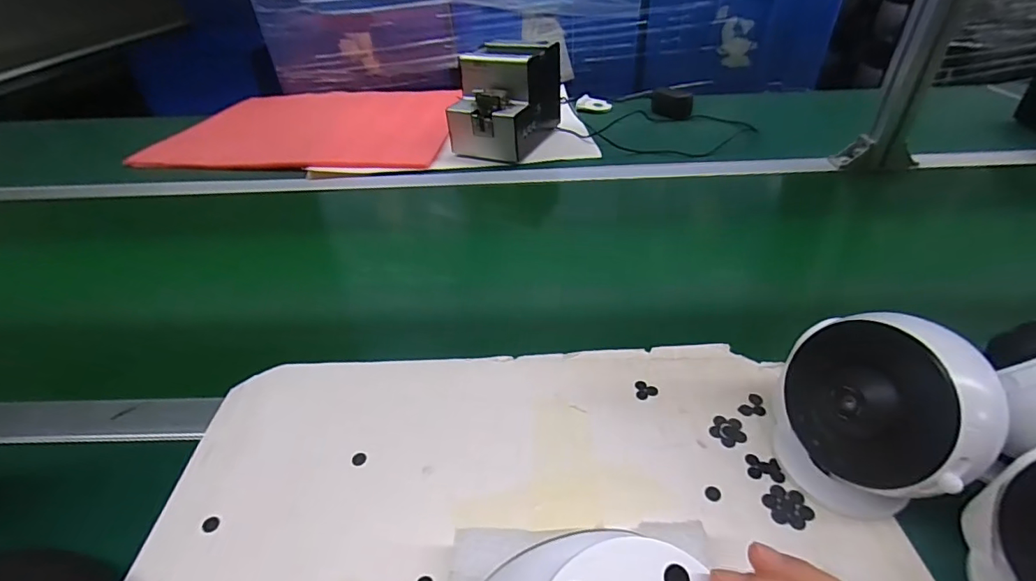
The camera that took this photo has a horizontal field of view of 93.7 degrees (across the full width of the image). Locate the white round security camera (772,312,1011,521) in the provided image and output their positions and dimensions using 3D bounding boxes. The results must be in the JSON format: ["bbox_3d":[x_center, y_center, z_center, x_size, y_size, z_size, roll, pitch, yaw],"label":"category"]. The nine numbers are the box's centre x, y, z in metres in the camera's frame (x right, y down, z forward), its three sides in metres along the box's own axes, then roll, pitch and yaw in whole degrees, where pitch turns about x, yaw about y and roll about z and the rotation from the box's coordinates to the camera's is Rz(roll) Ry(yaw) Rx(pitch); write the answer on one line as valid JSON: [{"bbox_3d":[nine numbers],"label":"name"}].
[{"bbox_3d":[0.227,0.079,0.310,0.078,0.119,0.110,-20,42,-21],"label":"white round security camera"}]

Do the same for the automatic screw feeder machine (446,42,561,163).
[{"bbox_3d":[-0.018,-0.325,0.821,0.123,0.139,0.191,18,43,24],"label":"automatic screw feeder machine"}]

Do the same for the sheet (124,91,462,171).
[{"bbox_3d":[-0.405,-0.334,0.985,0.548,0.017,0.447,1,38,2],"label":"sheet"}]

